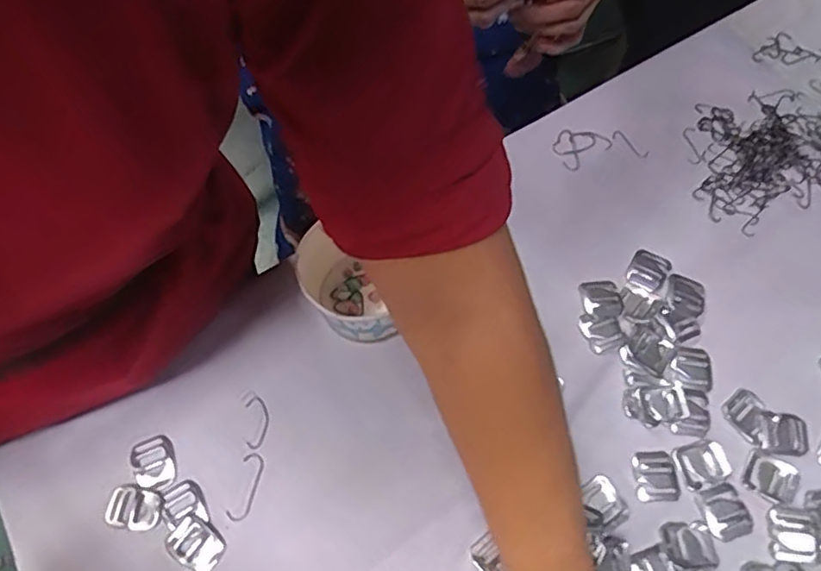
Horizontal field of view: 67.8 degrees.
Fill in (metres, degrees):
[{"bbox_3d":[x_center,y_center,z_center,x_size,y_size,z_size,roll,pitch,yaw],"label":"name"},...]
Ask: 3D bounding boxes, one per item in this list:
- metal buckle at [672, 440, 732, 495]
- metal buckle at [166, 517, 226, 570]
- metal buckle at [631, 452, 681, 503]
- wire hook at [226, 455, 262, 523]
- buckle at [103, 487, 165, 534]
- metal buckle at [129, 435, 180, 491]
[{"bbox_3d":[0.211,0.129,0.440,0.035,0.004,0.030,-17,68,-8],"label":"metal buckle"},{"bbox_3d":[-0.148,0.179,0.421,0.039,0.004,0.027,28,69,11],"label":"metal buckle"},{"bbox_3d":[0.176,0.138,0.439,0.030,0.004,0.033,-4,66,-2],"label":"metal buckle"},{"bbox_3d":[-0.119,0.144,0.438,0.015,0.004,0.047,13,67,5],"label":"wire hook"},{"bbox_3d":[-0.195,0.158,0.430,0.040,0.004,0.026,11,67,4],"label":"buckle"},{"bbox_3d":[-0.186,0.129,0.443,0.030,0.004,0.037,-22,68,-10],"label":"metal buckle"}]

